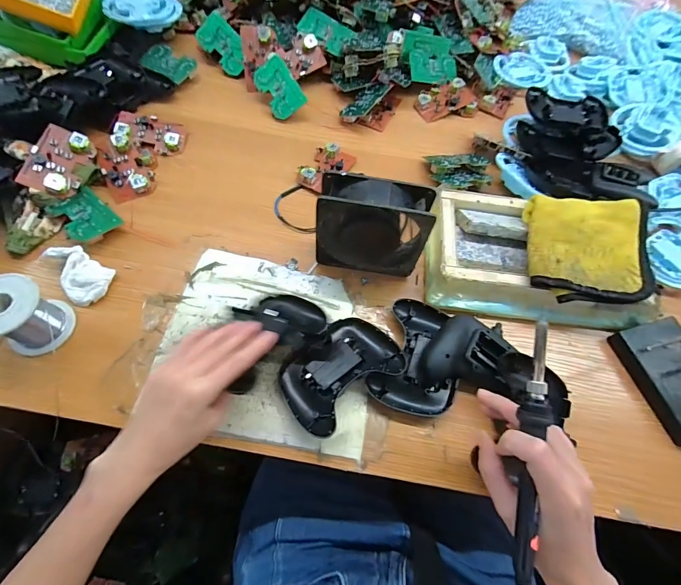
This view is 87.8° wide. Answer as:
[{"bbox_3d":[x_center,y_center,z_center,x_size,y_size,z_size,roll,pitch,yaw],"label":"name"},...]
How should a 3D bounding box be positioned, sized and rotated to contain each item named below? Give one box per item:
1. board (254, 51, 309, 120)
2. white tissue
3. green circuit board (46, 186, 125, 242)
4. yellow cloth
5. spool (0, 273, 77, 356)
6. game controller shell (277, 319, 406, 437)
[{"bbox_3d":[-0.098,-0.321,0.554,0.055,0.007,0.091,-32,87,13],"label":"board"},{"bbox_3d":[-0.296,-0.021,0.397,0.075,0.027,0.049,30,65,10],"label":"white tissue"},{"bbox_3d":[-0.311,-0.093,0.431,0.074,0.007,0.057,38,54,11],"label":"green circuit board"},{"bbox_3d":[0.296,-0.053,0.416,0.148,0.025,0.135,6,63,-2],"label":"yellow cloth"},{"bbox_3d":[-0.316,0.024,0.353,0.058,0.068,0.060,2,63,-4],"label":"spool"},{"bbox_3d":[-0.004,0.080,0.369,0.120,0.028,0.087,-36,71,-20],"label":"game controller shell"}]

